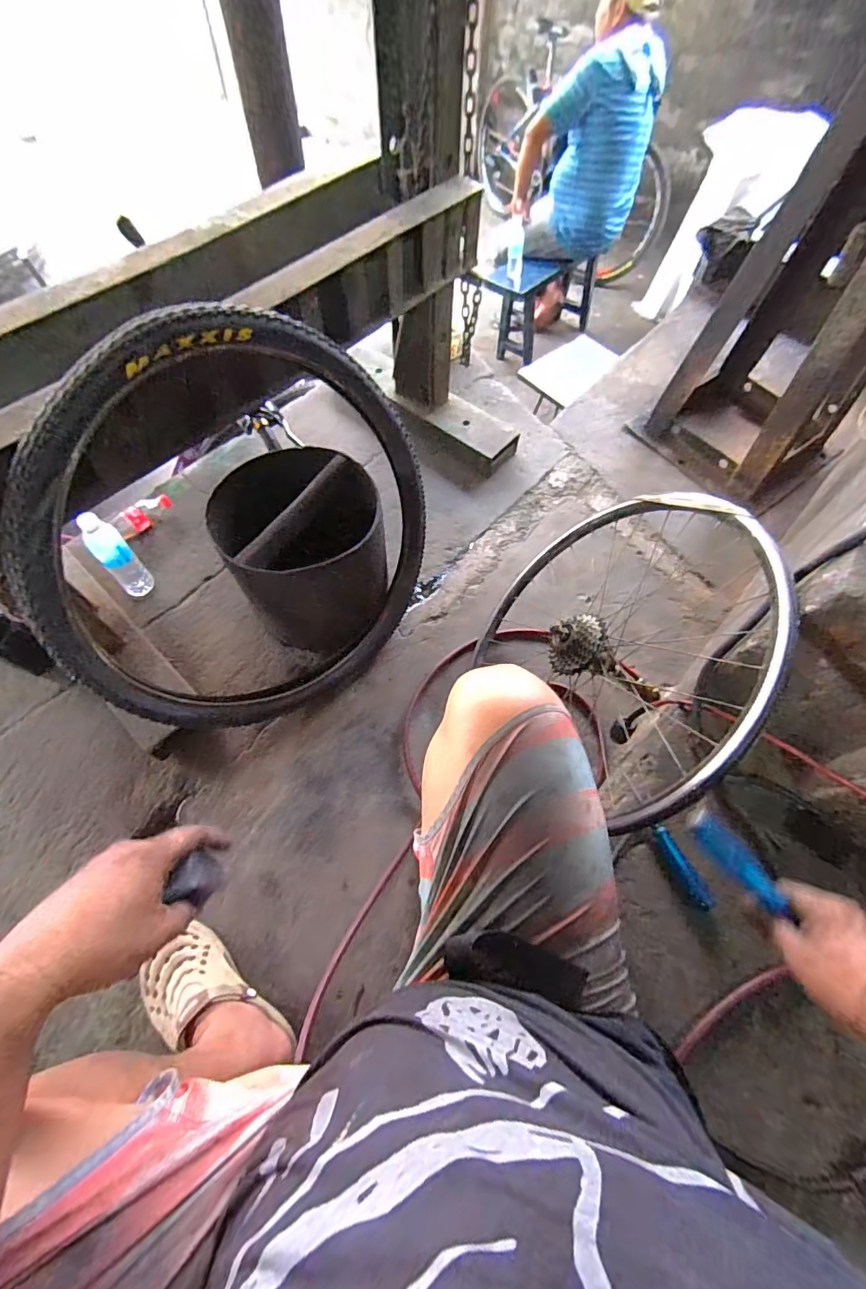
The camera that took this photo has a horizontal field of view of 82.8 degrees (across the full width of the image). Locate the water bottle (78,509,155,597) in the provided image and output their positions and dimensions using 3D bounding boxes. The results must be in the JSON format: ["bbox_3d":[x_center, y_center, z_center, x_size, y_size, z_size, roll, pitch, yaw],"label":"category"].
[{"bbox_3d":[-0.657,-0.179,1.025,0.065,0.205,0.069,41,70,17],"label":"water bottle"}]

